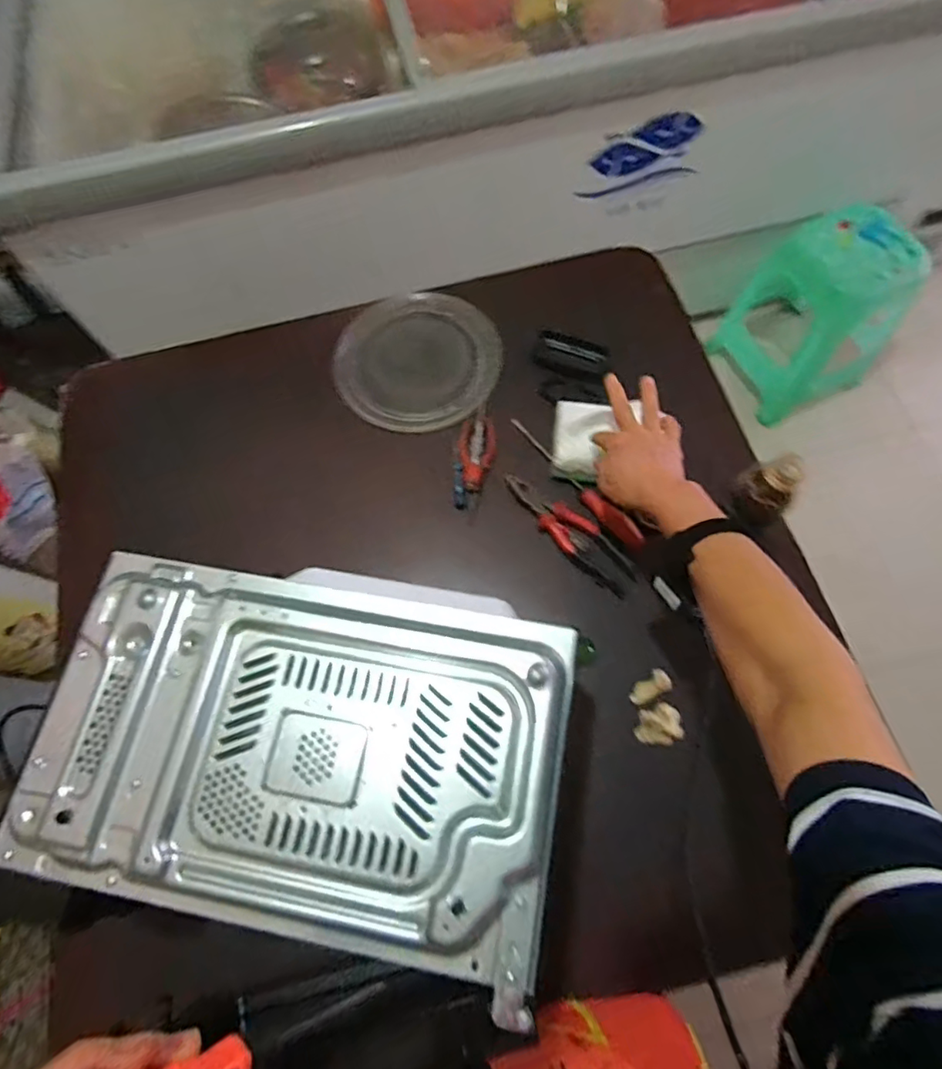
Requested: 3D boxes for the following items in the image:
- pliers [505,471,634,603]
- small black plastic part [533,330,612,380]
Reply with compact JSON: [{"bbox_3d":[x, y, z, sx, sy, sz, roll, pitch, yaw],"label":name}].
[{"bbox_3d":[0.128,-0.008,0.753,0.051,0.018,0.210,-40,73,-12],"label":"pliers"},{"bbox_3d":[0.148,-0.261,0.843,0.110,0.026,0.052,22,72,10],"label":"small black plastic part"}]

